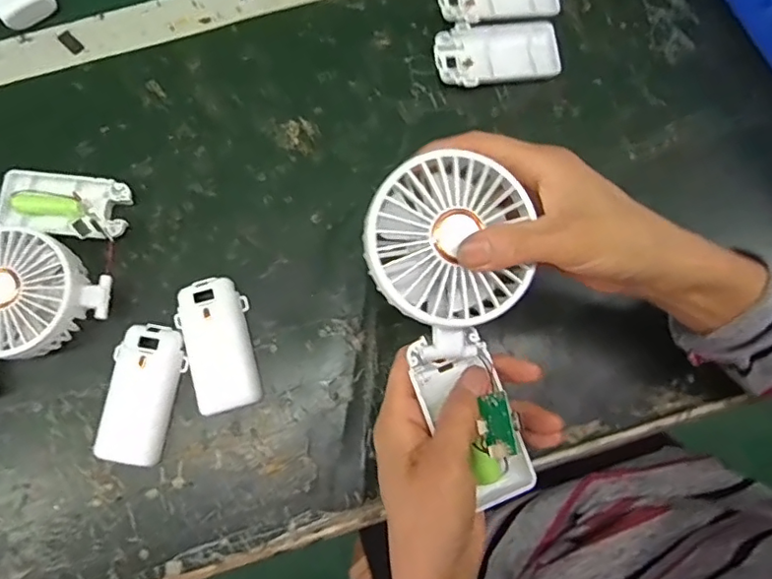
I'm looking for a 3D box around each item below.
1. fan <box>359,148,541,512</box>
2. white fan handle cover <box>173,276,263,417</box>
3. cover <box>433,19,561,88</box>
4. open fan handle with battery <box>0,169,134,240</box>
[{"bbox_3d":[0.045,0.022,0.280,0.080,0.047,0.177,-16,97,-3],"label":"fan"},{"bbox_3d":[-0.118,0.037,0.390,0.046,0.014,0.091,-17,78,-3],"label":"white fan handle cover"},{"bbox_3d":[0.086,-0.182,0.437,0.094,0.016,0.053,-2,78,1],"label":"cover"},{"bbox_3d":[-0.235,-0.063,0.412,0.093,0.018,0.045,10,78,3],"label":"open fan handle with battery"}]

